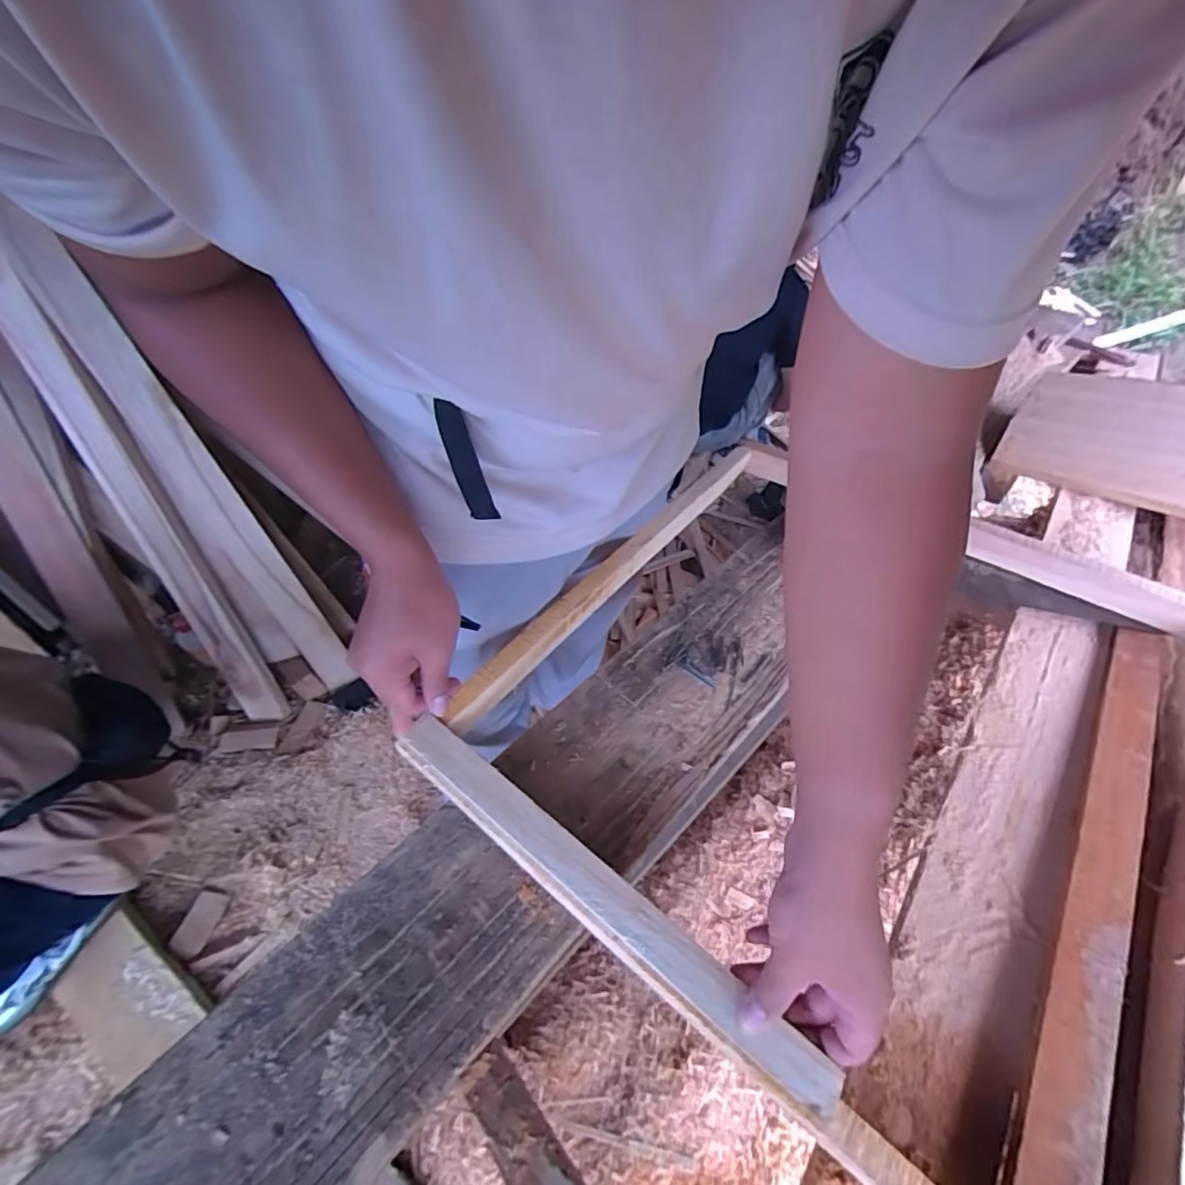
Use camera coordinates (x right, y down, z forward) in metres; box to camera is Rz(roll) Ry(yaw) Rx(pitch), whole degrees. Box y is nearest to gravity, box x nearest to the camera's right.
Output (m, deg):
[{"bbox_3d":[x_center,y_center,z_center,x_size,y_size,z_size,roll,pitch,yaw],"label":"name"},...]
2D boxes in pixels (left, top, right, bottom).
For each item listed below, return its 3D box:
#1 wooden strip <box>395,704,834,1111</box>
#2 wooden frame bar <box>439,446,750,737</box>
[{"bbox_3d":[-0.006,0.217,0.413,0.386,0.009,0.033,32,53,22],"label":"wooden strip"},{"bbox_3d":[0.035,-0.034,0.651,0.032,0.041,0.545,33,56,24],"label":"wooden frame bar"}]

